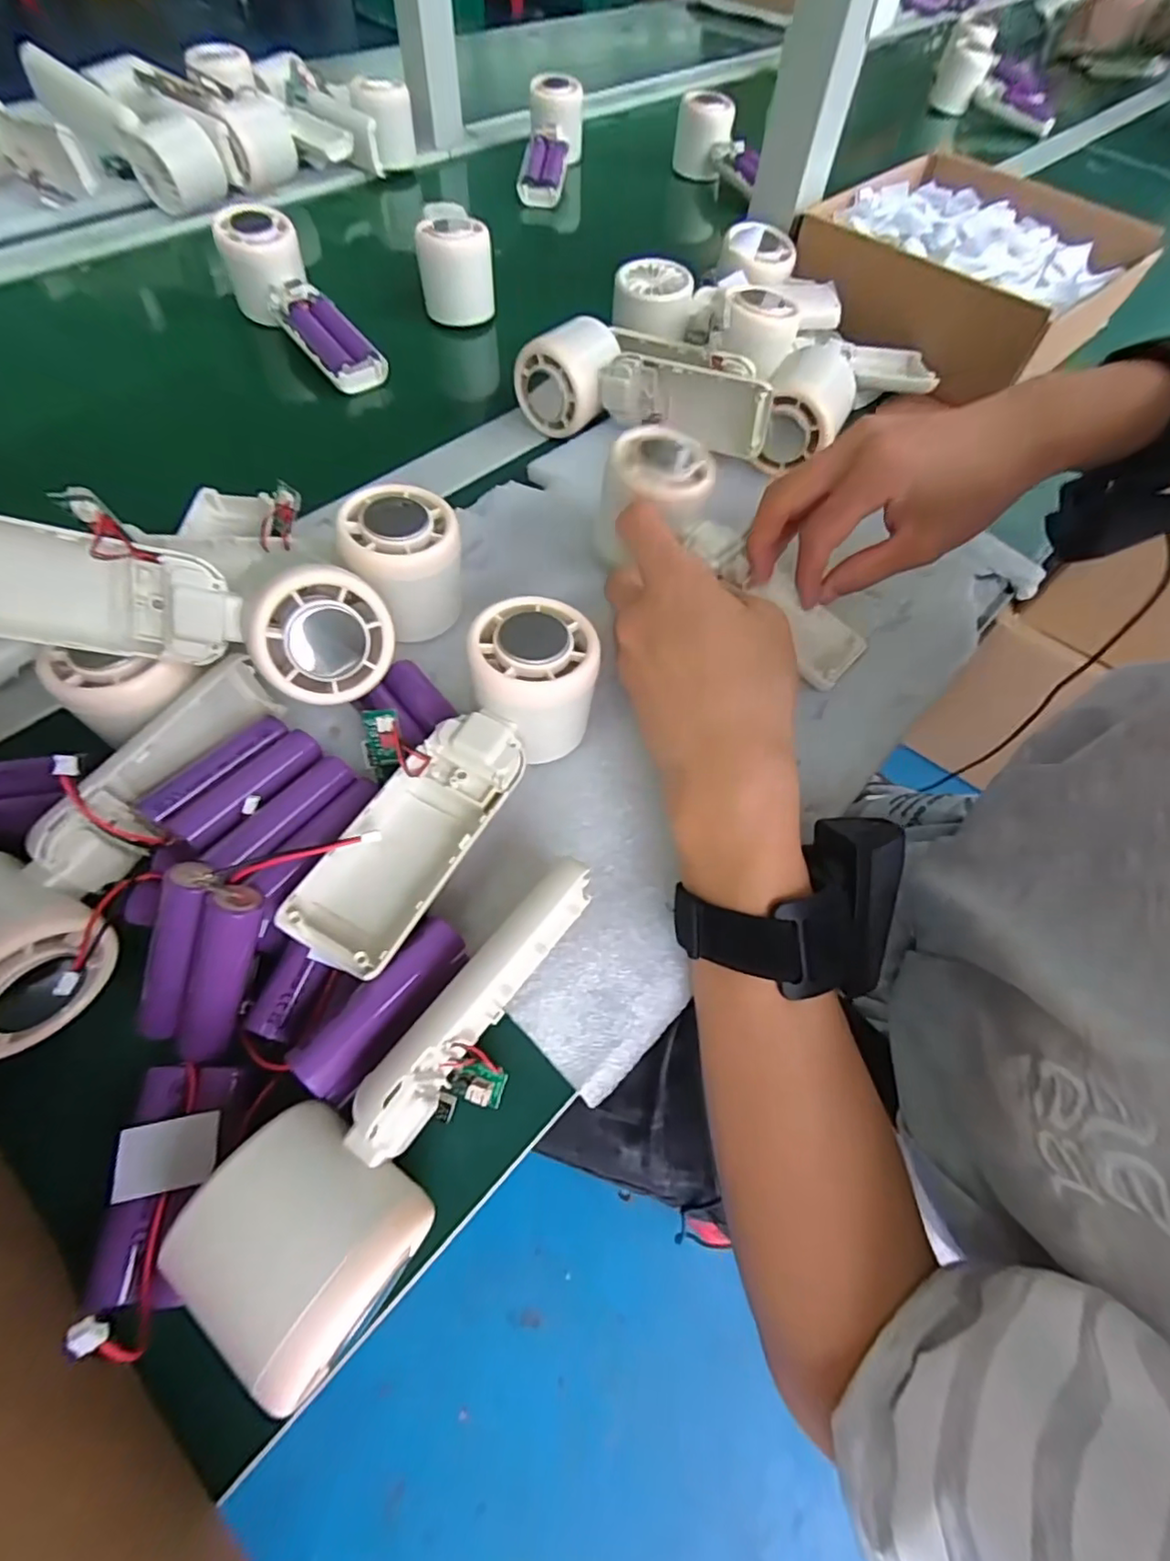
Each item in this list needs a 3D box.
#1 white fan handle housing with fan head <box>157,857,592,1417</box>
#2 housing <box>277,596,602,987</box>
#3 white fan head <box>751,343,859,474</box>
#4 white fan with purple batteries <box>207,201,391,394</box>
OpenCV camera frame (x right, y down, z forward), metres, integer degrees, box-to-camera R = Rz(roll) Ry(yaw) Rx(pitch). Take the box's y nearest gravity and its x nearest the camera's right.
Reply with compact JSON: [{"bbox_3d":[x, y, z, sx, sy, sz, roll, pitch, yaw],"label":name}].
[{"bbox_3d":[-0.050,0.096,0.202,0.056,0.044,0.163,33,65,15],"label":"white fan handle housing with fan head"},{"bbox_3d":[-0.048,-0.001,0.245,0.055,0.054,0.166,26,63,11],"label":"housing"},{"bbox_3d":[0.137,-0.230,0.373,0.049,0.052,0.060,19,62,7],"label":"white fan head"},{"bbox_3d":[-0.210,-0.349,0.449,0.049,0.051,0.157,-39,85,-21],"label":"white fan with purple batteries"}]

